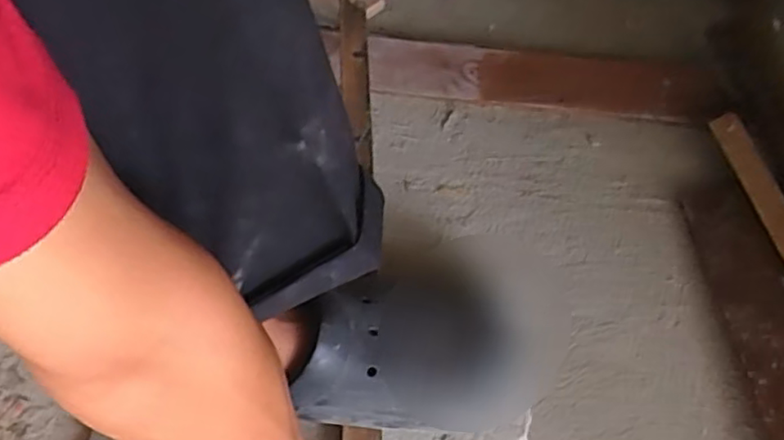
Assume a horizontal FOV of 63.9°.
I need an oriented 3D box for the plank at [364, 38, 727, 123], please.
[{"bbox_3d":[0.188,-0.168,0.771,0.425,0.019,0.077,7,79,-2],"label":"plank"}]

